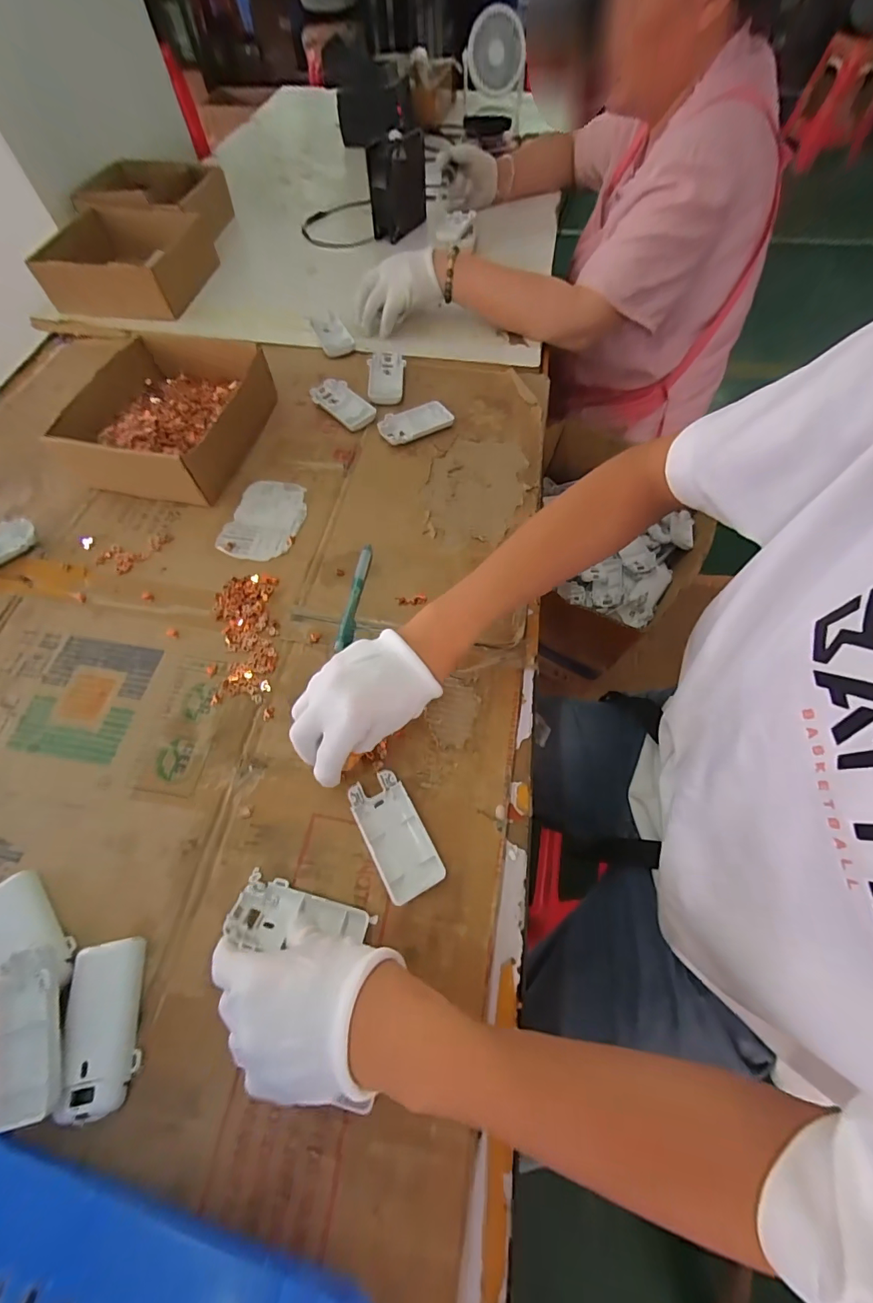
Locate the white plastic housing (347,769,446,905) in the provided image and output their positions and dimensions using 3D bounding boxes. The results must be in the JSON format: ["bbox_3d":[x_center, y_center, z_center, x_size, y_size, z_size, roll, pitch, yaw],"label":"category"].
[{"bbox_3d":[-0.033,0.145,0.365,0.046,0.019,0.094,-26,68,-12],"label":"white plastic housing"}]

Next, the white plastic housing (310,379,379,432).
[{"bbox_3d":[-0.124,-0.329,0.607,0.095,0.019,0.045,41,71,17],"label":"white plastic housing"}]

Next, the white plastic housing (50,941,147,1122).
[{"bbox_3d":[-0.226,0.252,0.310,0.043,0.010,0.094,-2,55,-31],"label":"white plastic housing"}]

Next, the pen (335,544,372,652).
[{"bbox_3d":[-0.084,-0.058,0.471,0.015,0.011,0.127,7,65,2],"label":"pen"}]

